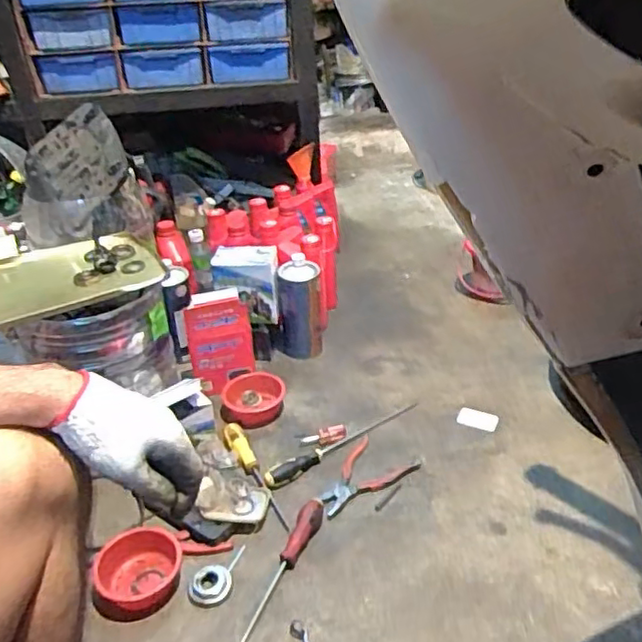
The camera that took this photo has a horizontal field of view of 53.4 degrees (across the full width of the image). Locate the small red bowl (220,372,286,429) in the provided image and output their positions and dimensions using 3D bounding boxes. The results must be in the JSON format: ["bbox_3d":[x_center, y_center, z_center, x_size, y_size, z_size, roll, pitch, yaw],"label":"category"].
[{"bbox_3d":[-0.132,0.153,1.243,0.122,0.043,0.118,-2,33,1],"label":"small red bowl"}]

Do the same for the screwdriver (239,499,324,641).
[{"bbox_3d":[-0.066,0.363,0.892,0.033,0.034,0.300,12,35,22],"label":"screwdriver"}]

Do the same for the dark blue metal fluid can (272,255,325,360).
[{"bbox_3d":[-0.052,-0.023,1.370,0.102,0.227,0.077,-3,33,-1],"label":"dark blue metal fluid can"}]

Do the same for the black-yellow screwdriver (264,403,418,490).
[{"bbox_3d":[0.042,0.215,1.147,0.336,0.024,0.033,-23,38,-29],"label":"black-yellow screwdriver"}]

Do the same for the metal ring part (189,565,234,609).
[{"bbox_3d":[-0.157,0.375,0.905,0.059,0.023,0.053,-3,33,-1],"label":"metal ring part"}]

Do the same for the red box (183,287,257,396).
[{"bbox_3d":[-0.196,0.041,1.245,0.124,0.221,0.037,-7,33,-7],"label":"red box"}]

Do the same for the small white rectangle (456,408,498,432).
[{"bbox_3d":[0.297,0.188,1.213,0.075,0.004,0.043,13,44,22],"label":"small white rectangle"}]

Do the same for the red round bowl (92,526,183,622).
[{"bbox_3d":[-0.264,0.362,0.919,0.128,0.046,0.116,-11,34,-13],"label":"red round bowl"}]

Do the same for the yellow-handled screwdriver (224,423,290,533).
[{"bbox_3d":[-0.115,0.257,1.088,0.036,0.023,0.249,-16,35,-20],"label":"yellow-handled screwdriver"}]

